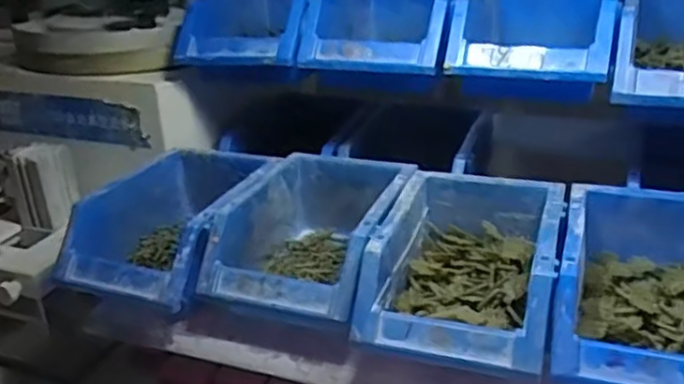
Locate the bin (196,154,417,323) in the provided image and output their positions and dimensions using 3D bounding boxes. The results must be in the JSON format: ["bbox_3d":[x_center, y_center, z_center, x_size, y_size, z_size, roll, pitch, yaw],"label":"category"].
[{"bbox_3d":[-0.020,0.039,0.558,0.129,0.083,0.185,7,27,20],"label":"bin"}]

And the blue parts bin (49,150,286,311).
[{"bbox_3d":[-0.140,0.033,0.578,0.116,0.078,0.178,9,28,23],"label":"blue parts bin"}]

